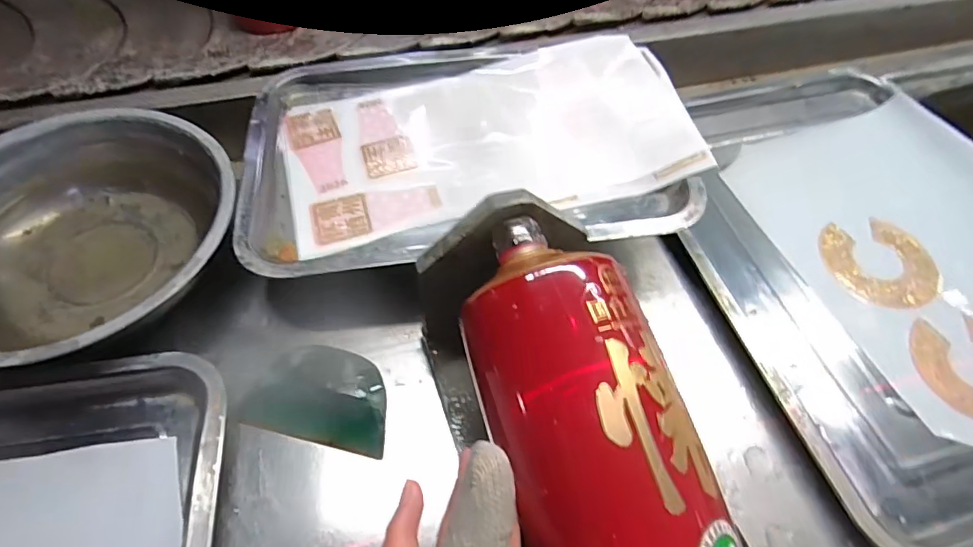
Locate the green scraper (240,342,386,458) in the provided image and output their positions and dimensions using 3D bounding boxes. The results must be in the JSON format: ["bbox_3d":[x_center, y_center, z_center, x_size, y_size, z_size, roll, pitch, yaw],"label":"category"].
[{"bbox_3d":[-0.103,0.076,0.329,0.089,0.006,0.057,11,62,9],"label":"green scraper"}]

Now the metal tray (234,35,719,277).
[{"bbox_3d":[-0.015,-0.103,0.392,0.317,0.020,0.224,-6,58,-2],"label":"metal tray"}]

